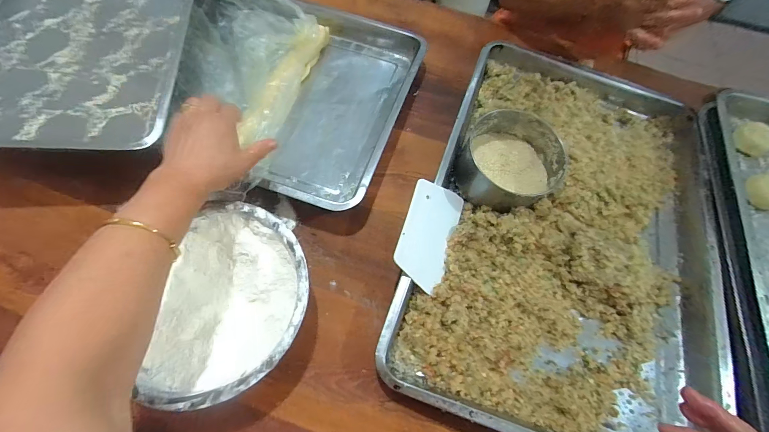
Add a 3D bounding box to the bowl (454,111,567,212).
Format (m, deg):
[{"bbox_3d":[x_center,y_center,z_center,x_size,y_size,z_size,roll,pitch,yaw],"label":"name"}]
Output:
[{"bbox_3d":[0.180,-0.080,0.493,0.141,0.062,0.135,1,67,-2],"label":"bowl"}]

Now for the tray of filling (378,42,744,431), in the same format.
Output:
[{"bbox_3d":[0.269,-0.005,0.497,0.388,0.068,0.616,21,66,5],"label":"tray of filling"}]

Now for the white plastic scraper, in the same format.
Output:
[{"bbox_3d":[0.062,0.020,0.457,0.094,0.006,0.145,38,63,-34],"label":"white plastic scraper"}]

